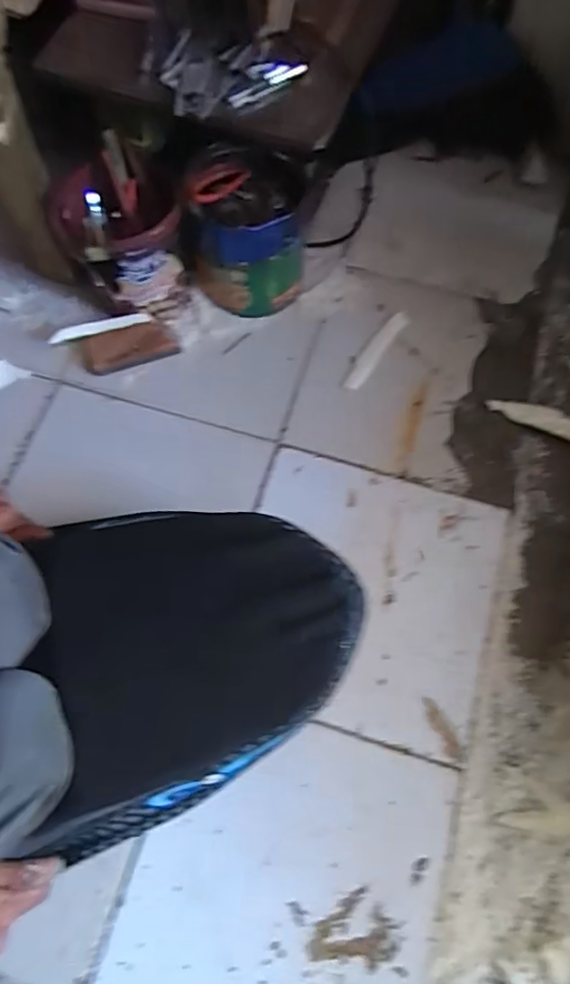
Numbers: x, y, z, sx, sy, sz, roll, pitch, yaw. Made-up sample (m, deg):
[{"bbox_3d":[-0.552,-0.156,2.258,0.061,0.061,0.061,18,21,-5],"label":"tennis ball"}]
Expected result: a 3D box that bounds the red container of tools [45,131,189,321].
[{"bbox_3d":[-0.196,-0.317,0.727,0.143,0.158,0.143,-11,69,-4],"label":"red container of tools"}]

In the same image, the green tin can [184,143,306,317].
[{"bbox_3d":[-0.048,-0.326,0.747,0.145,0.151,0.134,-1,69,0],"label":"green tin can"}]

